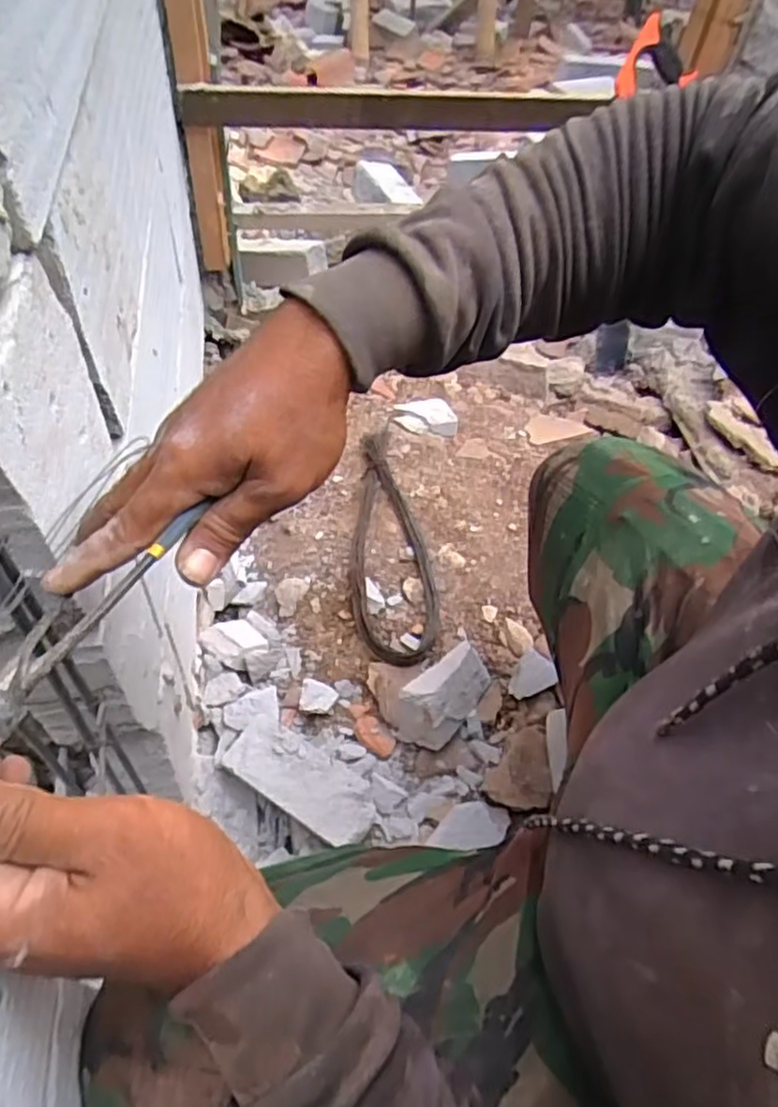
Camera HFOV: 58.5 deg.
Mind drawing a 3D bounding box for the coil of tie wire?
[{"bbox_3d":[-0.004,-0.023,1.024,0.119,0.022,0.418,-3,54,-7],"label":"coil of tie wire"}]

